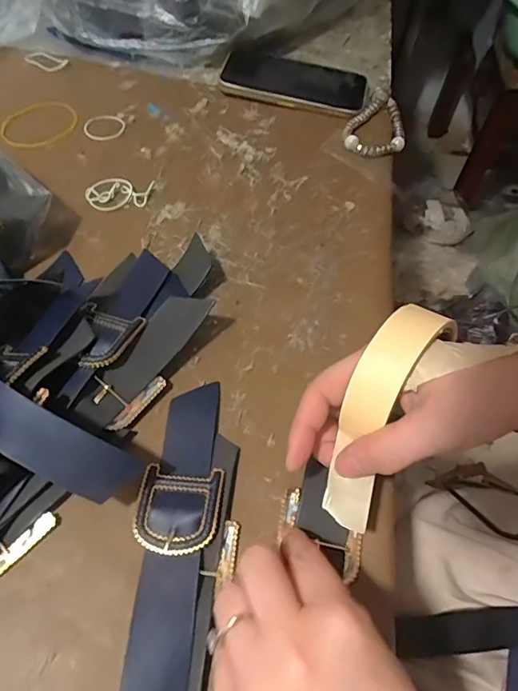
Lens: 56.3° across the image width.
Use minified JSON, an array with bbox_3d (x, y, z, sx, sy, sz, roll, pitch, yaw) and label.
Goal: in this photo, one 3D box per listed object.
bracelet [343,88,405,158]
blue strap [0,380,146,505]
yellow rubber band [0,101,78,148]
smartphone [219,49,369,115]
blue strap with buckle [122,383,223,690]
[{"bbox_3d":[0.122,-0.235,0.506,0.060,0.016,0.107,11,56,3],"label":"bracelet"},{"bbox_3d":[-0.123,0.042,0.254,0.120,0.019,0.032,34,59,1],"label":"blue strap"},{"bbox_3d":[-0.213,-0.218,0.478,0.080,0.007,0.072,-33,65,-23],"label":"yellow rubber band"},{"bbox_3d":[0.038,-0.291,0.534,0.159,0.017,0.085,14,57,5],"label":"smartphone"},{"bbox_3d":[-0.047,0.122,0.260,0.044,0.009,0.225,4,56,-2],"label":"blue strap with buckle"}]

